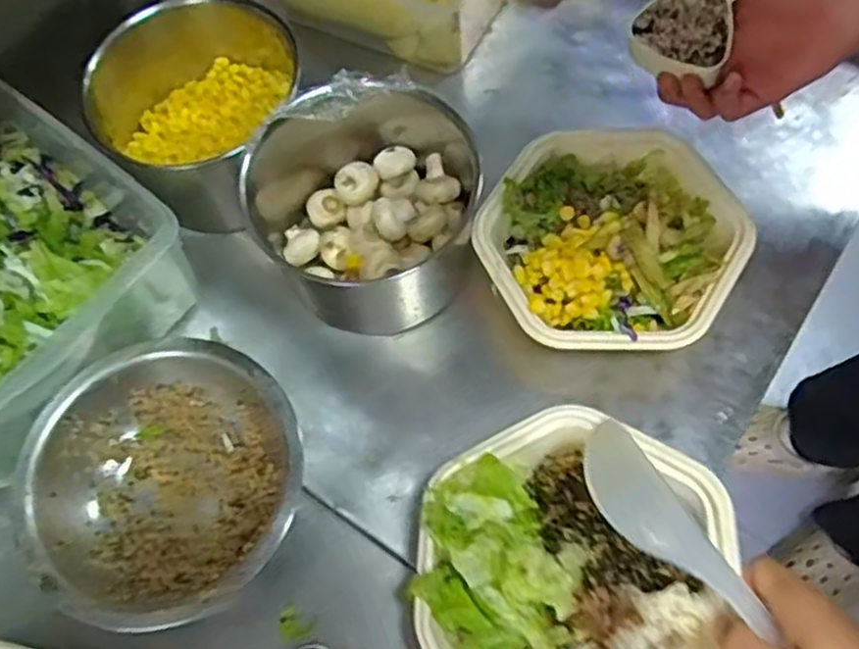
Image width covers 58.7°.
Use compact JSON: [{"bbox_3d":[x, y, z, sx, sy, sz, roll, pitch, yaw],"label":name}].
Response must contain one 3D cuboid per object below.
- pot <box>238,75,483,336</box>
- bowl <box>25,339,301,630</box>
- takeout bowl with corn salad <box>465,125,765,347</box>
[{"bbox_3d":[-0.055,-0.101,0.611,0.167,0.125,0.171,-1,65,3],"label":"pot"},{"bbox_3d":[-0.184,0.111,0.551,0.187,0.053,0.191,-1,65,3],"label":"bowl"},{"bbox_3d":[0.142,-0.065,0.599,0.188,0.062,0.200,-1,65,3],"label":"takeout bowl with corn salad"}]

